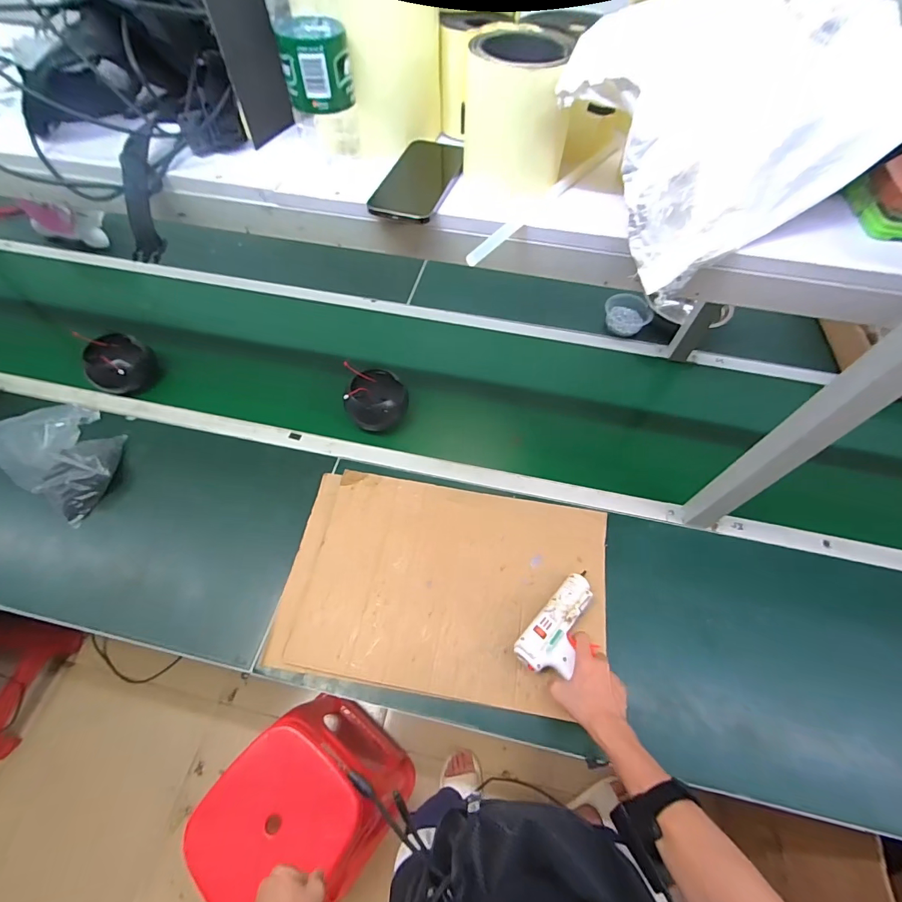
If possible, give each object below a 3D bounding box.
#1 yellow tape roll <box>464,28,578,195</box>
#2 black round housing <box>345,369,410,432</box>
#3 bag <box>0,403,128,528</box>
[{"bbox_3d":[0.070,-0.348,0.427,0.102,0.100,0.103,11,58,5],"label":"yellow tape roll"},{"bbox_3d":[-0.153,-0.117,0.862,0.119,0.100,0.124,1,60,-1],"label":"black round housing"},{"bbox_3d":[-0.698,0.007,0.755,0.122,0.152,0.183,23,62,12],"label":"bag"}]

